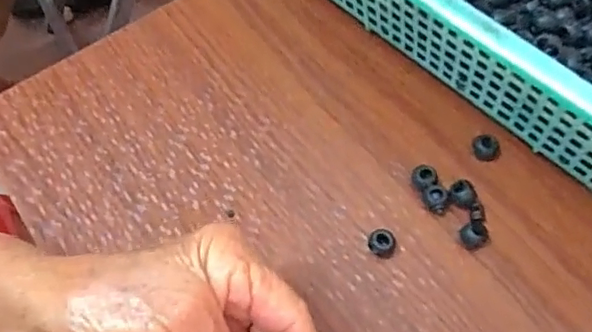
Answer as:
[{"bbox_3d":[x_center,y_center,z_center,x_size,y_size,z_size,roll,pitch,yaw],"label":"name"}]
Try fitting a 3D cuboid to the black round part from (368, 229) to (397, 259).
[{"bbox_3d":[0.050,0.045,0.327,0.016,0.017,0.012,13,64,8],"label":"black round part"}]

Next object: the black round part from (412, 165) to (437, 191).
[{"bbox_3d":[0.079,0.007,0.345,0.015,0.009,0.015,-1,63,2],"label":"black round part"}]

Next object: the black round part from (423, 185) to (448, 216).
[{"bbox_3d":[0.083,0.020,0.339,0.013,0.012,0.013,-1,63,2],"label":"black round part"}]

